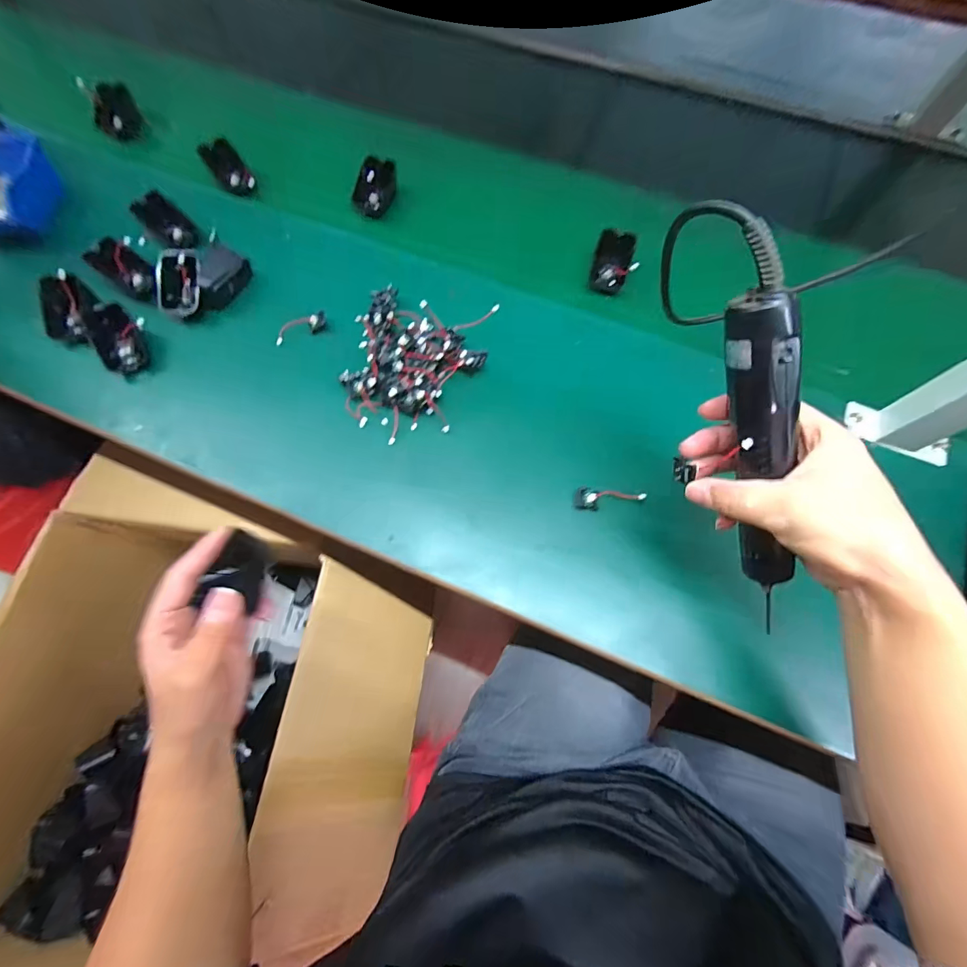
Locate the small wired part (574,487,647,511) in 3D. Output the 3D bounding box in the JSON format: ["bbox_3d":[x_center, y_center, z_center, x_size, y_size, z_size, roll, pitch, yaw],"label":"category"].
[{"bbox_3d":[0.124,0.017,0.423,0.066,0.012,0.023,8,70,2],"label":"small wired part"}]

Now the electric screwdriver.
[{"bbox_3d":[0.189,-0.009,0.292,0.028,0.032,0.231,-22,115,-9],"label":"electric screwdriver"}]

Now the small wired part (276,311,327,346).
[{"bbox_3d":[-0.211,-0.180,0.491,0.062,0.012,0.027,-31,73,-12],"label":"small wired part"}]

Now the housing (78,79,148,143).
[{"bbox_3d":[-0.521,-0.526,0.610,0.060,0.071,0.030,-35,74,-13],"label":"housing"}]

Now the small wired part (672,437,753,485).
[{"bbox_3d":[0.158,-0.017,0.300,0.008,0.062,0.019,11,68,-22],"label":"small wired part"}]

